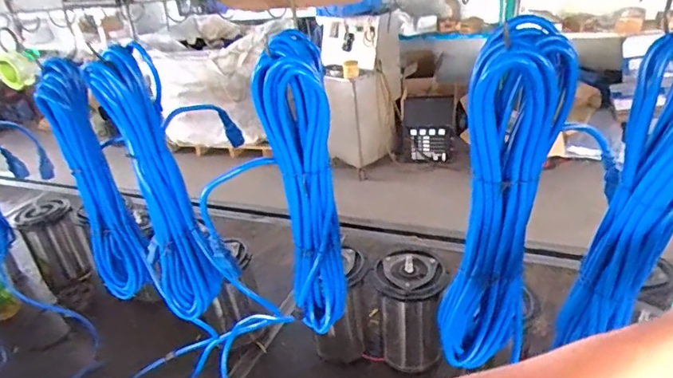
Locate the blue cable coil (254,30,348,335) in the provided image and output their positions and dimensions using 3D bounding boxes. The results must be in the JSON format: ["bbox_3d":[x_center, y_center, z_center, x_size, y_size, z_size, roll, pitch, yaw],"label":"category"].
[{"bbox_3d":[-0.031,0.012,0.567,0.068,0.346,0.039,-12,28,-10],"label":"blue cable coil"}]

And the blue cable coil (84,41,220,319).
[{"bbox_3d":[-0.236,-0.001,0.660,0.070,0.359,0.081,-23,31,-27],"label":"blue cable coil"}]

